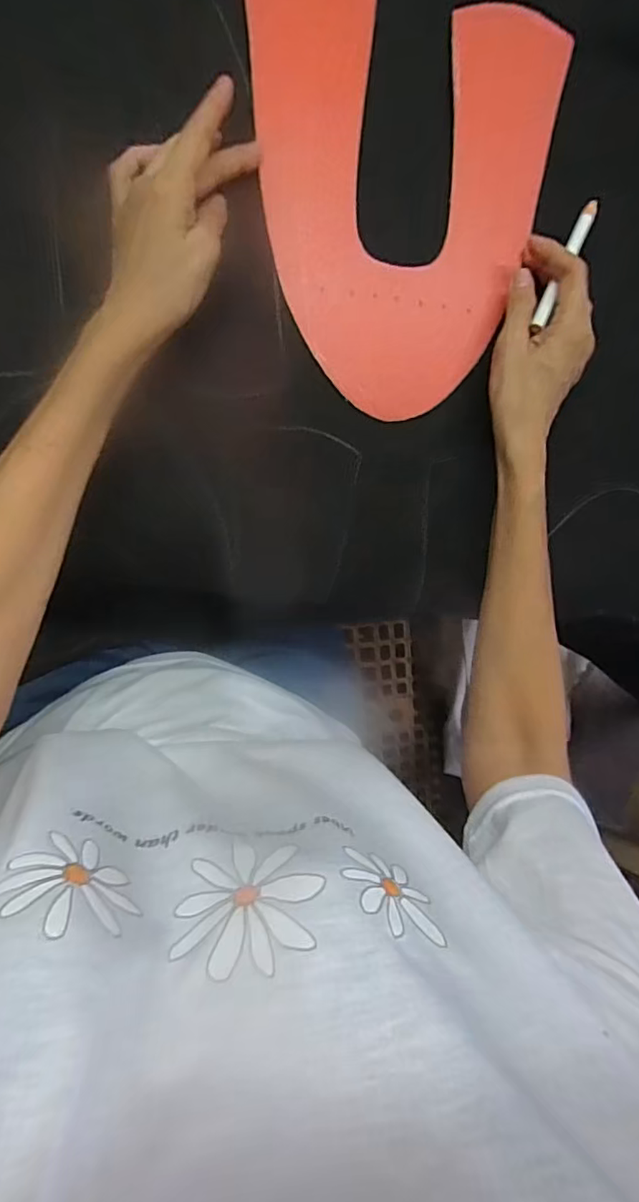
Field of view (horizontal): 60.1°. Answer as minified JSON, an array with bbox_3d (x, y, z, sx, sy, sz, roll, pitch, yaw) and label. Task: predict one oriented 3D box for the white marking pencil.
[{"bbox_3d":[0.170,-0.232,0.380,0.009,0.007,0.104,28,81,-9],"label":"white marking pencil"}]

